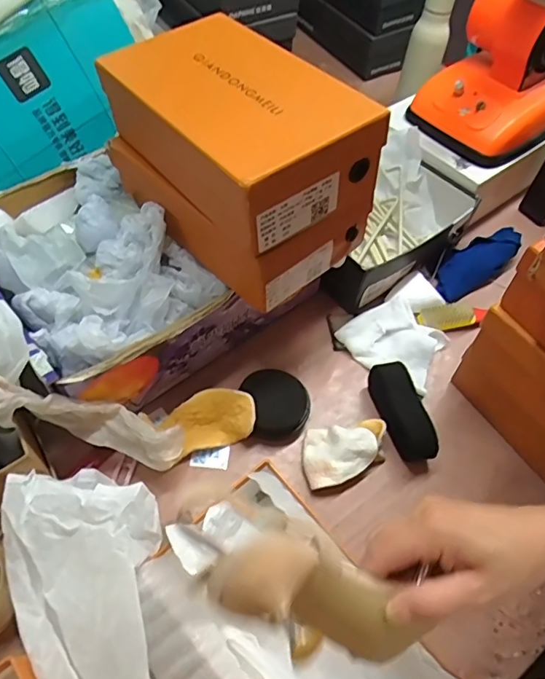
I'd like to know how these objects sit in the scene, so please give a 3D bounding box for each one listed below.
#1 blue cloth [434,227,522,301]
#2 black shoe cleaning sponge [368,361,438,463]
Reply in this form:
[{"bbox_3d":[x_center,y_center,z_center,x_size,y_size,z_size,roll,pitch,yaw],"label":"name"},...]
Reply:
[{"bbox_3d":[0.319,-0.120,0.809,0.157,0.025,0.065,-32,86,-2],"label":"blue cloth"},{"bbox_3d":[0.162,0.089,0.651,0.039,0.054,0.125,-14,58,-12],"label":"black shoe cleaning sponge"}]

